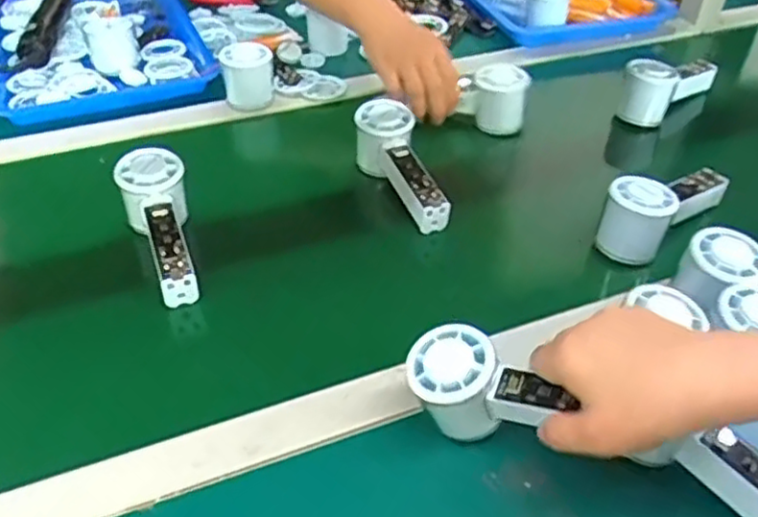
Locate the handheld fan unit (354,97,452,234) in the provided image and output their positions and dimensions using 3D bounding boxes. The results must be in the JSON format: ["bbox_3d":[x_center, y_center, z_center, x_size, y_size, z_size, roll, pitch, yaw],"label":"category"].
[{"bbox_3d":[0.026,-0.085,0.681,0.052,0.052,0.154,-18,61,-22],"label":"handheld fan unit"}]

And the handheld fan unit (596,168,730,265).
[{"bbox_3d":[0.261,-0.051,0.648,0.154,0.070,0.056,-32,51,-33],"label":"handheld fan unit"}]

